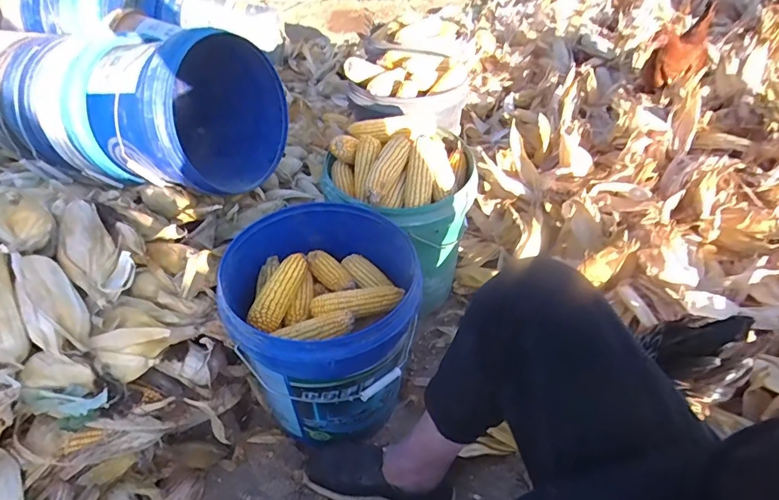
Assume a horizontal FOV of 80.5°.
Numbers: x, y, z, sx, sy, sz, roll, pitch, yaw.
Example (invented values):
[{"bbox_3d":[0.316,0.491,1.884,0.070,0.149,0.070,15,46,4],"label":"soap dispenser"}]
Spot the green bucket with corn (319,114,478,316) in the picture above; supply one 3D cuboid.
[{"bbox_3d":[0.017,-0.083,0.978,0.294,0.315,0.255,12,44,10],"label":"green bucket with corn"}]

